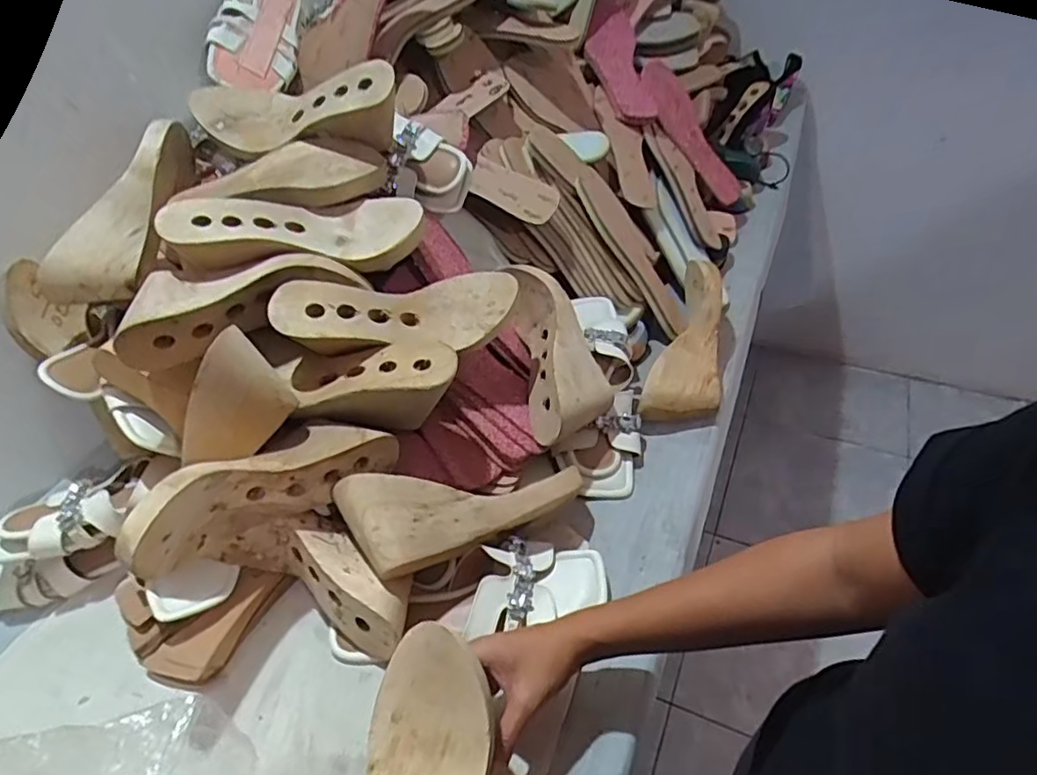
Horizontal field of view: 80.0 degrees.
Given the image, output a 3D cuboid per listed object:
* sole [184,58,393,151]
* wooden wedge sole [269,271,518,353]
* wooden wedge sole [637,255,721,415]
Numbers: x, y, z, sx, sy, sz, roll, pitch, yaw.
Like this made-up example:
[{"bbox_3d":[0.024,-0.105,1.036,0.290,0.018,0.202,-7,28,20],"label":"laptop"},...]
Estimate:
[{"bbox_3d":[-0.233,-0.291,0.650,0.226,0.070,0.075,11,47,17],"label":"sole"},{"bbox_3d":[-0.117,-0.072,0.600,0.225,0.062,0.071,-7,43,-18],"label":"wooden wedge sole"},{"bbox_3d":[0.211,-0.057,0.748,0.078,0.091,0.235,11,47,17],"label":"wooden wedge sole"}]

